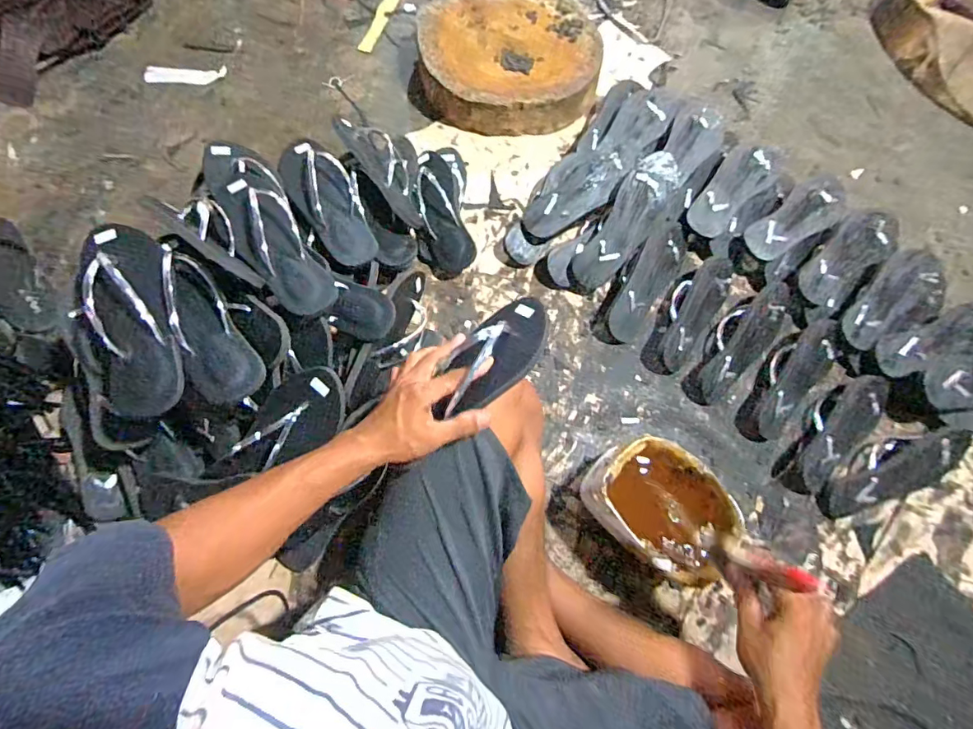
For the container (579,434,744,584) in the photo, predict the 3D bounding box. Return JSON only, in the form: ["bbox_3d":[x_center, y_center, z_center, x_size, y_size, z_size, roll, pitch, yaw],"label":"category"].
[{"bbox_3d":[0.242,0.204,0.694,0.181,0.144,0.139,43,78,11],"label":"container"}]

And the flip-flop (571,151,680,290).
[{"bbox_3d":[0.243,-0.243,0.829,0.089,0.032,0.255,35,102,9],"label":"flip-flop"}]

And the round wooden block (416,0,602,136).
[{"bbox_3d":[0.044,-0.639,0.983,0.355,0.089,0.349,0,74,-1],"label":"round wooden block"}]

